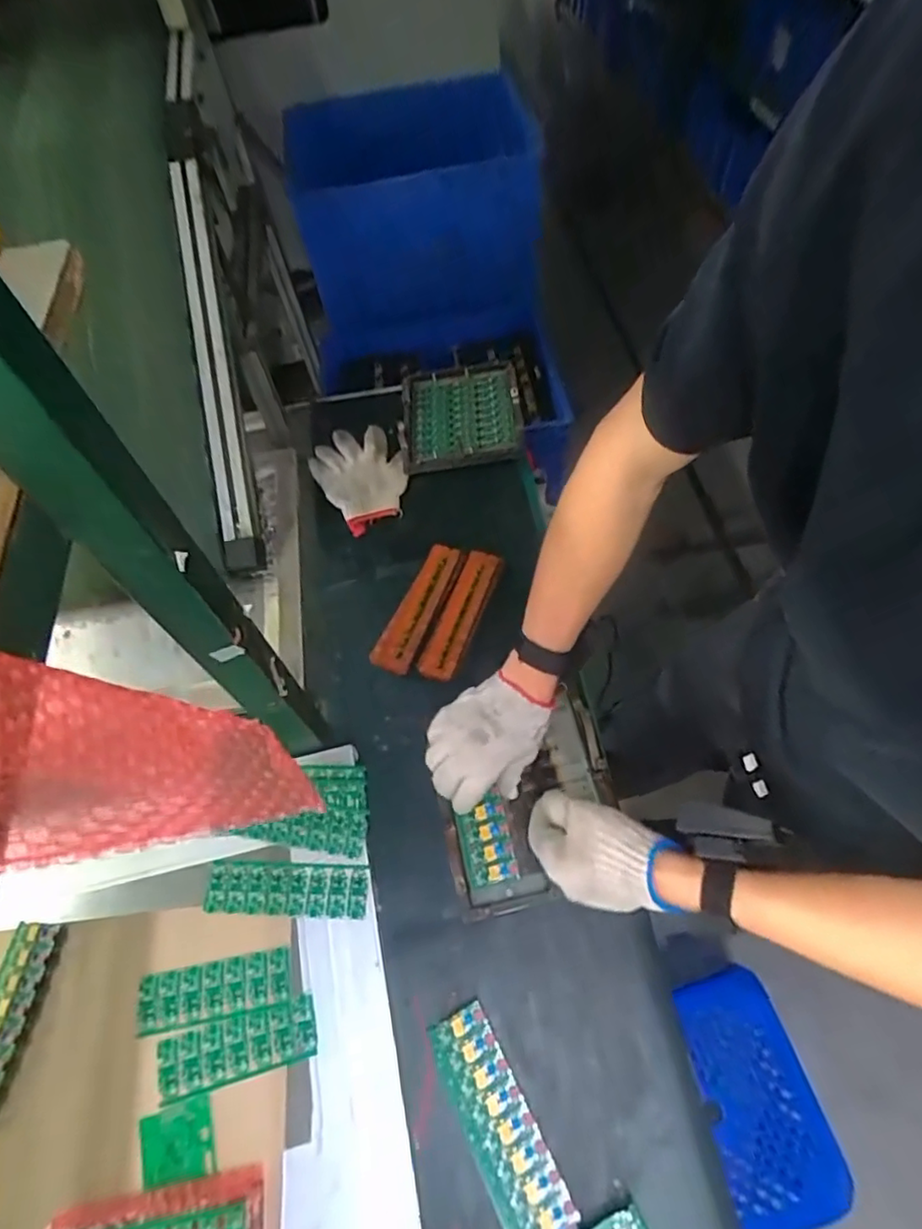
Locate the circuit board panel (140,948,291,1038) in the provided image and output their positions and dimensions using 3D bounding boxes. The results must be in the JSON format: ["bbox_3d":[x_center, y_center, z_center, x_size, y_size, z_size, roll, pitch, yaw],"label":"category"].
[{"bbox_3d":[-0.230,0.349,0.561,0.139,0.004,0.047,-12,61,-1],"label":"circuit board panel"}]

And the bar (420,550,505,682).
[{"bbox_3d":[0.004,-0.002,0.764,0.048,0.021,0.194,16,64,14],"label":"bar"}]

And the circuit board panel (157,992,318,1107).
[{"bbox_3d":[-0.200,0.387,0.539,0.138,0.006,0.049,-16,61,-4],"label":"circuit board panel"}]

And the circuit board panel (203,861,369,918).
[{"bbox_3d":[-0.172,0.274,0.599,0.156,0.008,0.049,-1,61,5],"label":"circuit board panel"}]

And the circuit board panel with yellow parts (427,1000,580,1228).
[{"bbox_3d":[0.031,0.427,0.507,0.056,0.009,0.168,-28,62,-10],"label":"circuit board panel with yellow parts"}]

